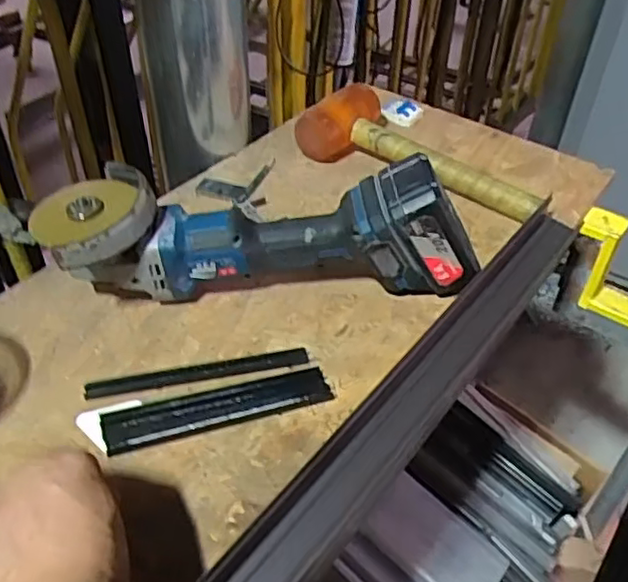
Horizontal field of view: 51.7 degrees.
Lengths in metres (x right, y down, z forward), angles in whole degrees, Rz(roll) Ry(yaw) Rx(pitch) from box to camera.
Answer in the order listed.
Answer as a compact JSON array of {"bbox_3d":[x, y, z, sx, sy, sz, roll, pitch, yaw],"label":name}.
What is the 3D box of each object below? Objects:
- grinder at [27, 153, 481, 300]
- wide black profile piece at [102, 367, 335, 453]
[{"bbox_3d":[-0.042,-0.053,0.571,0.377,0.116,0.106,-5,43,-8],"label":"grinder"},{"bbox_3d":[-0.074,0.087,0.499,0.171,0.007,0.036,-11,45,-15],"label":"wide black profile piece"}]

